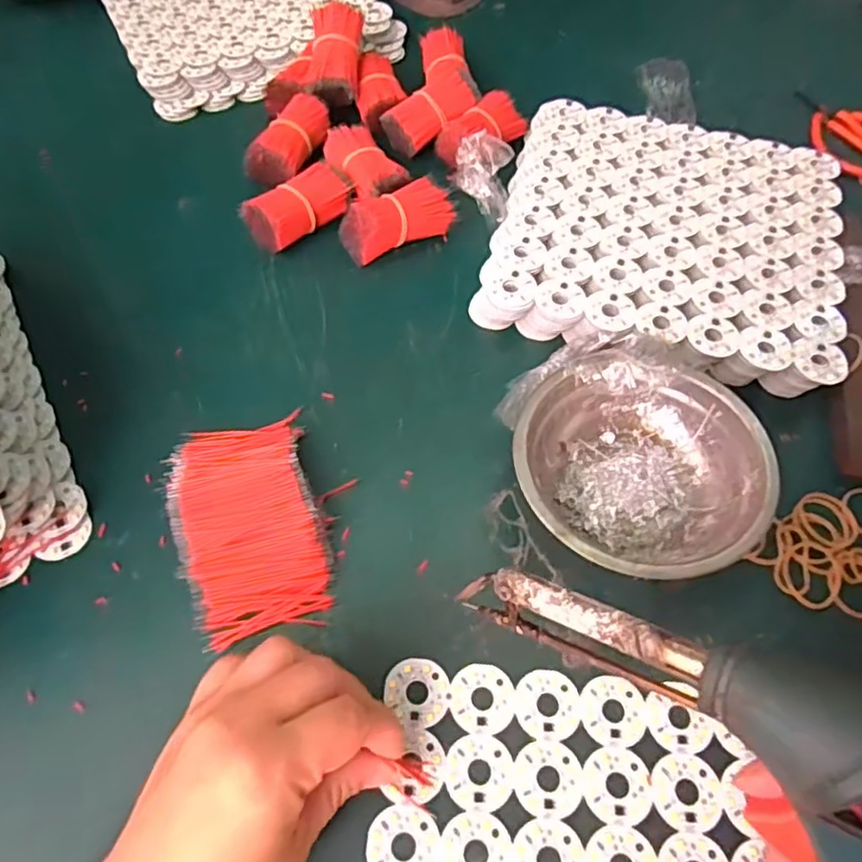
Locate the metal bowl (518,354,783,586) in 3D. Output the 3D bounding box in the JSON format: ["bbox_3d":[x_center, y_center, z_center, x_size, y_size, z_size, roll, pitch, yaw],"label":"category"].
[{"bbox_3d":[0.108,0.021,0.350,0.124,0.046,0.124,1,60,-2],"label":"metal bowl"}]

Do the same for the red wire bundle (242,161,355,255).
[{"bbox_3d":[-0.087,-0.150,0.447,0.071,0.035,0.031,-36,67,-20],"label":"red wire bundle"}]

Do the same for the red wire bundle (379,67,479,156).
[{"bbox_3d":[0.004,-0.239,0.487,0.075,0.025,0.034,-36,66,-1],"label":"red wire bundle"}]

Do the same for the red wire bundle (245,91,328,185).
[{"bbox_3d":[-0.103,-0.212,0.484,0.037,0.032,0.072,23,62,11],"label":"red wire bundle"}]

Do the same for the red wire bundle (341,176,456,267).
[{"bbox_3d":[-0.021,-0.141,0.442,0.073,0.041,0.031,-29,65,-18],"label":"red wire bundle"}]

